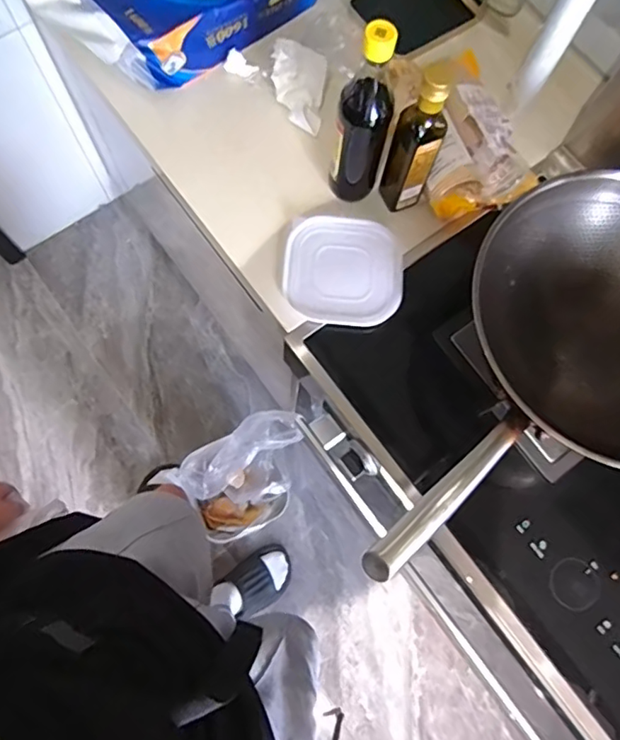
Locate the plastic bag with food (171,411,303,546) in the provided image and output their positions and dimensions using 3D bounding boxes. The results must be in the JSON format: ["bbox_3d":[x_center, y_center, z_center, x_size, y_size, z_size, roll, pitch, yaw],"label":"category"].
[{"bbox_3d":[-0.136,0.233,1.158,0.288,0.284,0.208,-25,77,-9],"label":"plastic bag with food"}]

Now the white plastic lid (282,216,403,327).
[{"bbox_3d":[0.045,-0.136,0.724,0.155,0.019,0.154,6,74,-1],"label":"white plastic lid"}]

